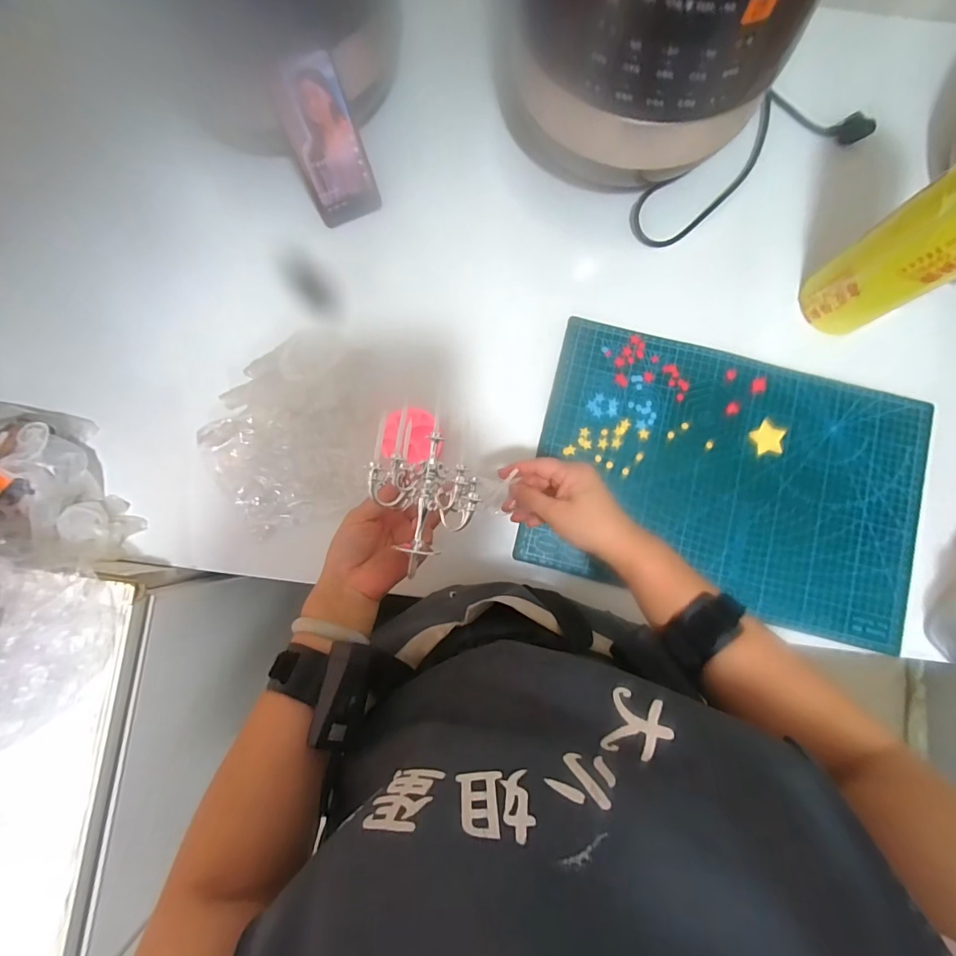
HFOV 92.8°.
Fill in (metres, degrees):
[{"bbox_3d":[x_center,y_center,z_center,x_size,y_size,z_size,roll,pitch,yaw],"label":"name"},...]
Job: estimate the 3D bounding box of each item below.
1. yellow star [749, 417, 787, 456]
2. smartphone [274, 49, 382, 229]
[{"bbox_3d":[0.350,-0.048,0.546,0.039,0.004,0.040,-22,84,-5],"label":"yellow star"},{"bbox_3d":[-0.163,-0.360,0.498,0.074,0.154,0.010,-20,60,-4],"label":"smartphone"}]

